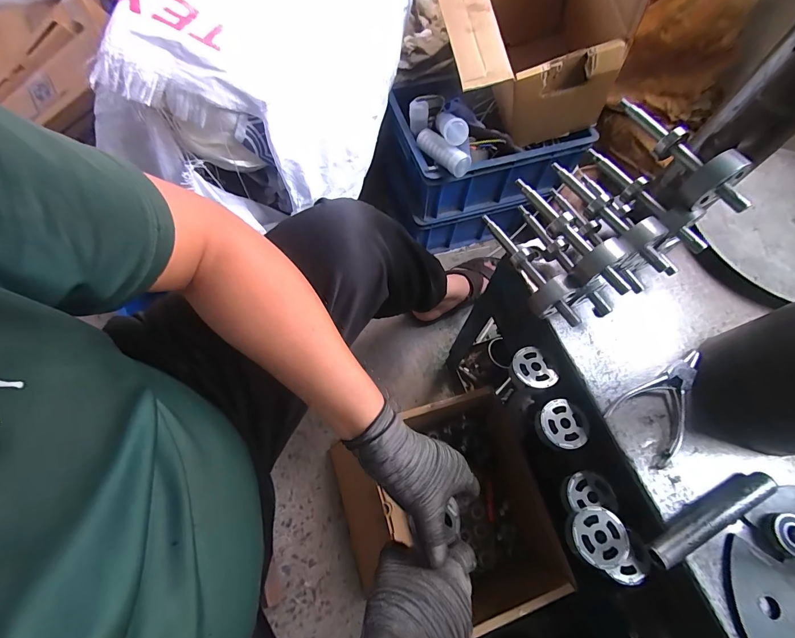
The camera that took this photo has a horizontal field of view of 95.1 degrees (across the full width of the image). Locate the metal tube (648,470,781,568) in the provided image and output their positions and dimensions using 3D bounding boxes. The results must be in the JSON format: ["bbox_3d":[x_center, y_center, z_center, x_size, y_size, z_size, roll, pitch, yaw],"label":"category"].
[{"bbox_3d":[0.287,0.183,0.333,0.143,0.021,0.023,-25,69,-13],"label":"metal tube"}]

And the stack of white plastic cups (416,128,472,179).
[{"bbox_3d":[0.089,-0.336,0.719,0.041,0.039,0.129,-39,73,-18],"label":"stack of white plastic cups"}]

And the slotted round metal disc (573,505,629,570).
[{"bbox_3d":[0.199,0.213,0.356,0.051,0.009,0.050,1,66,-2],"label":"slotted round metal disc"}]

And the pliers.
[{"bbox_3d":[0.287,0.092,0.376,0.128,0.014,0.071,-27,70,-14],"label":"pliers"}]

